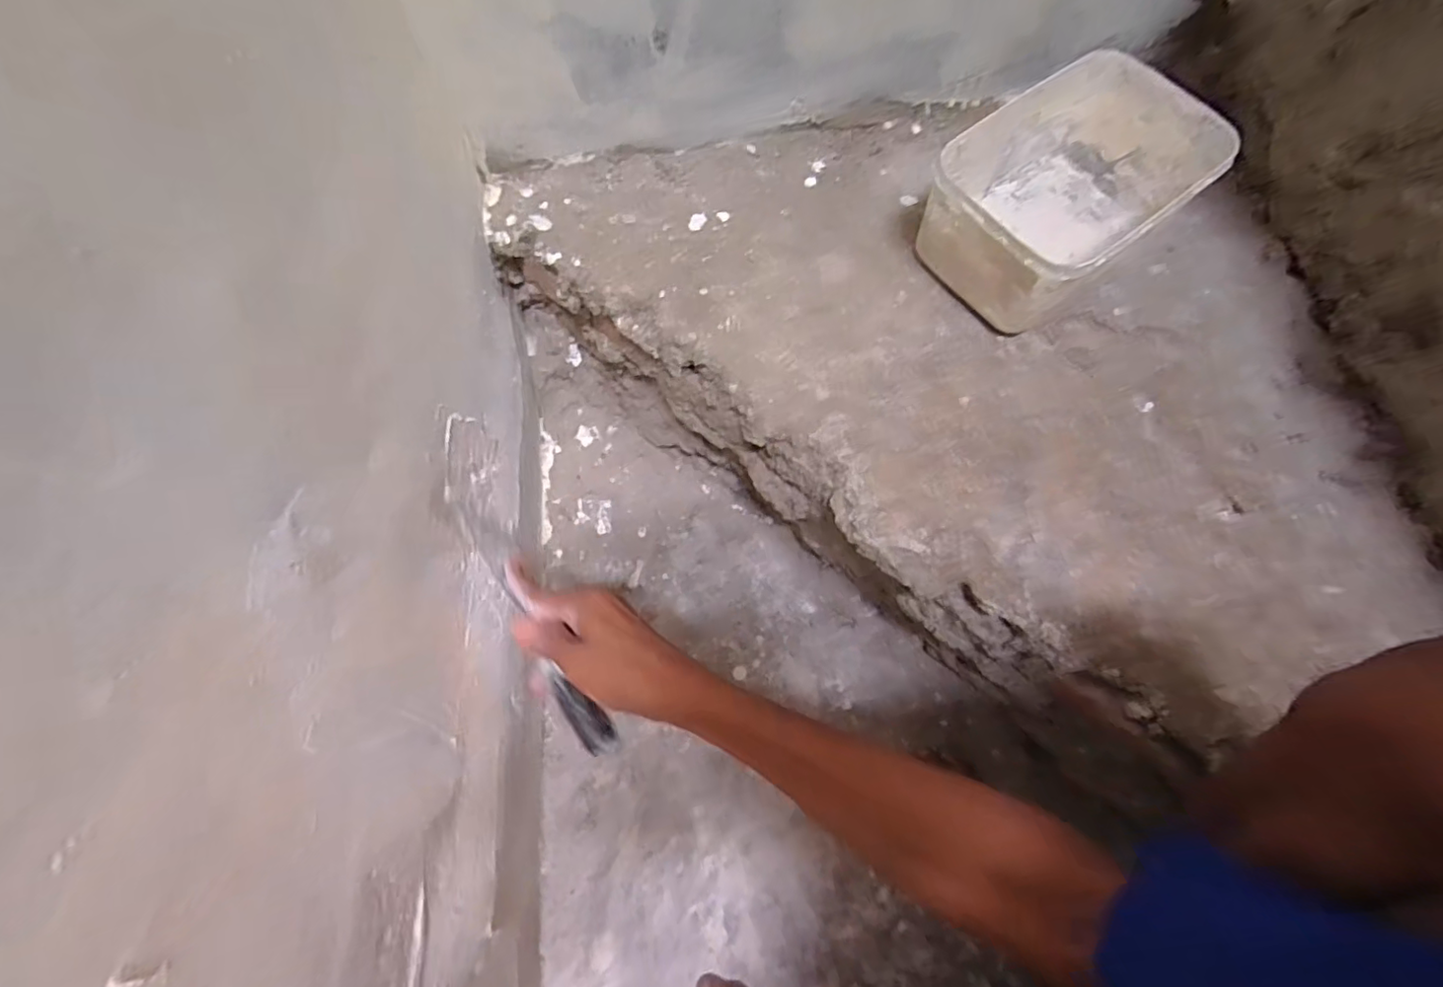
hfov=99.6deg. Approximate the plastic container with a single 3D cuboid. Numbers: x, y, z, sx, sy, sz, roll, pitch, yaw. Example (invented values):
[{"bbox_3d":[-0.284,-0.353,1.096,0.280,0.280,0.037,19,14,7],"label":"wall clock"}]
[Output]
[{"bbox_3d":[0.257,-0.227,0.470,0.199,0.089,0.143,-35,74,-10],"label":"plastic container"}]

